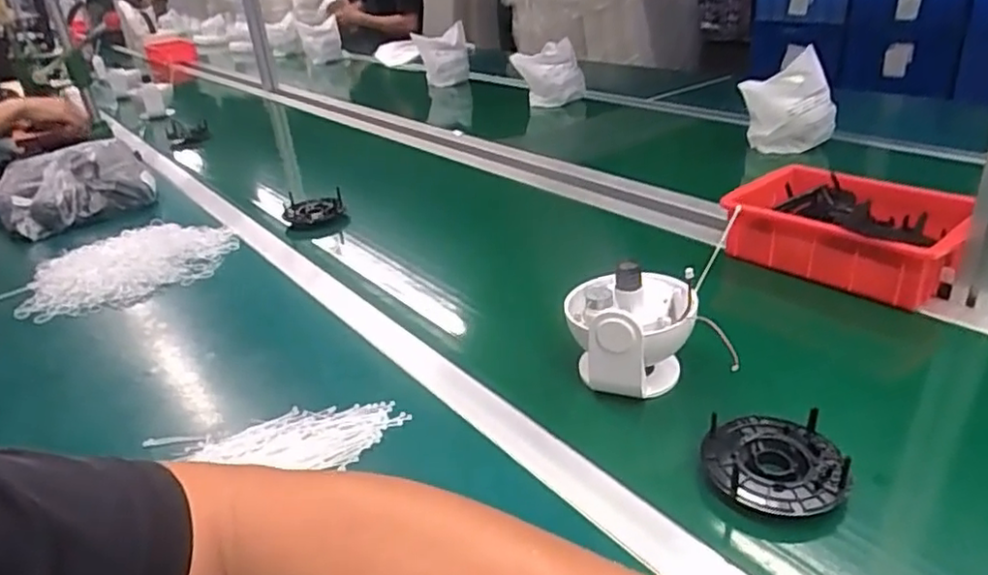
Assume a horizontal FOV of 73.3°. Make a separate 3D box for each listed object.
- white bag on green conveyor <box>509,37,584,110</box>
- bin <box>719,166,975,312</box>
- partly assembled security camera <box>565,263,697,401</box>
[{"bbox_3d":[0.144,-0.544,1.728,0.180,0.162,0.118,-5,28,-1],"label":"white bag on green conveyor"},{"bbox_3d":[0.425,-0.074,0.802,0.168,0.093,0.252,-25,34,-34],"label":"bin"},{"bbox_3d":[0.125,0.036,0.619,0.110,0.104,0.112,2,28,13],"label":"partly assembled security camera"}]

